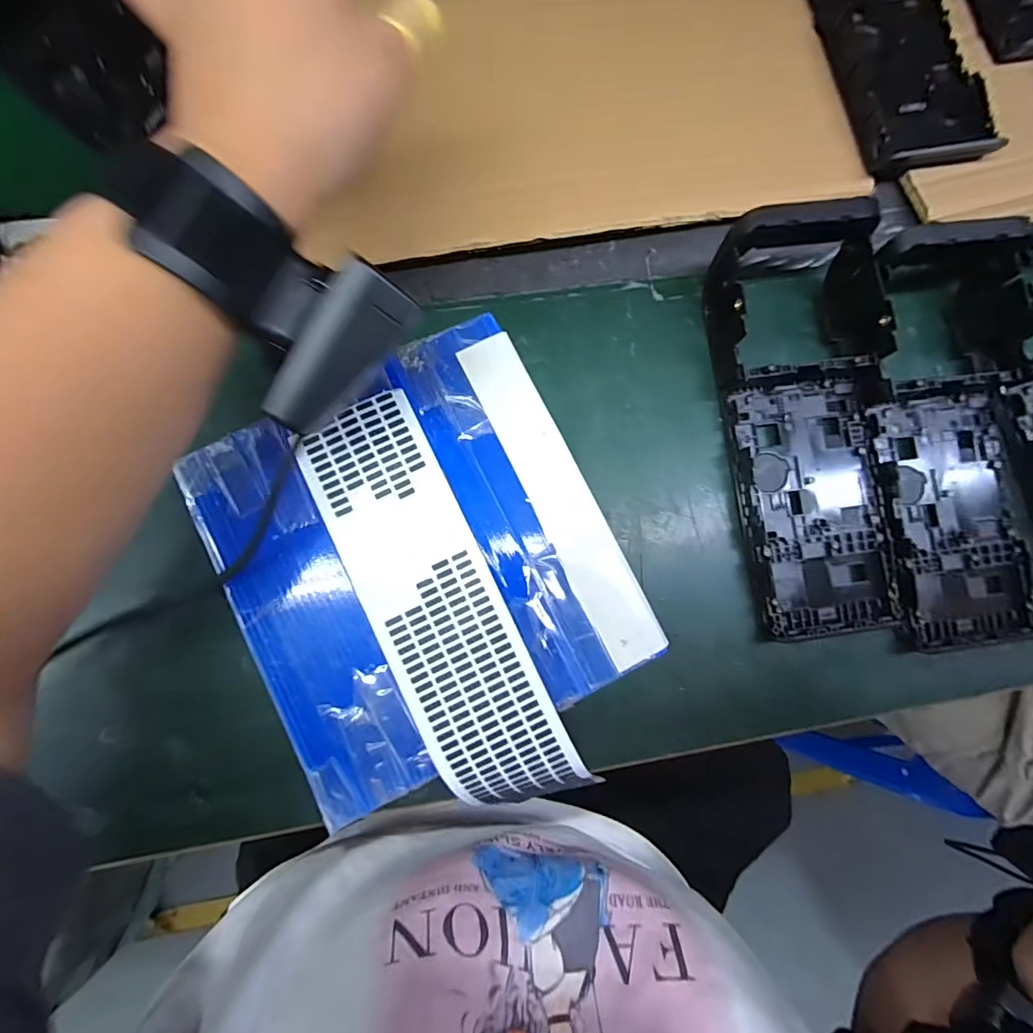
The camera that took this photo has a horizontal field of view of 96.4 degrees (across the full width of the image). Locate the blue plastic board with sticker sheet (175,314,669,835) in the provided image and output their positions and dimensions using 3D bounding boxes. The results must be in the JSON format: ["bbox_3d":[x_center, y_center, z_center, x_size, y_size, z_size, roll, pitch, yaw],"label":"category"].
[{"bbox_3d":[-0.044,0.035,0.239,0.188,0.008,0.229,-27,85,-4],"label":"blue plastic board with sticker sheet"}]

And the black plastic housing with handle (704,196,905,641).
[{"bbox_3d":[0.163,-0.053,0.243,0.089,0.045,0.214,-7,83,-4],"label":"black plastic housing with handle"}]

